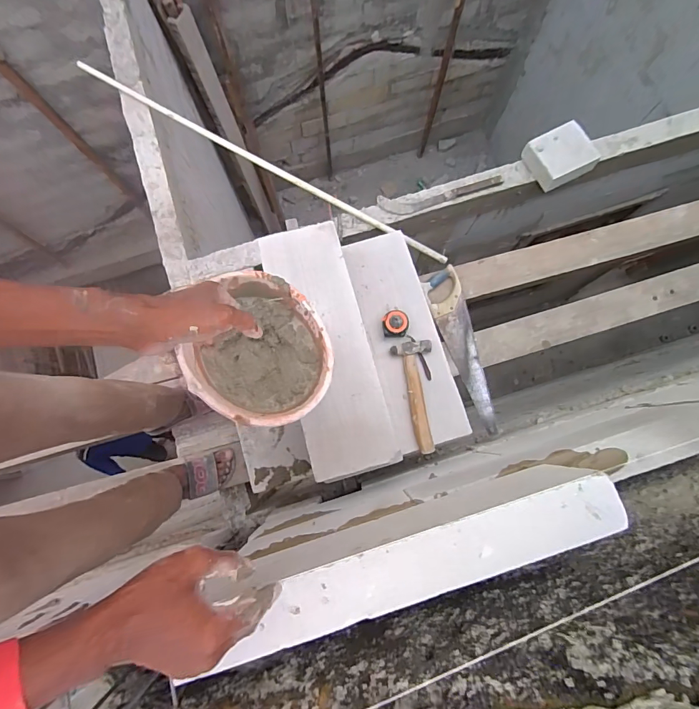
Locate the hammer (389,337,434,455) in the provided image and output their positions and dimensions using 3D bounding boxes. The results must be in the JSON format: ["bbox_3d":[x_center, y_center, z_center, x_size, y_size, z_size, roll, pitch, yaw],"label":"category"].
[{"bbox_3d":[0.177,0.110,1.069,0.098,0.024,0.284,-5,80,-1],"label":"hammer"}]

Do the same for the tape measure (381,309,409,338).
[{"bbox_3d":[0.123,-0.083,1.103,0.068,0.035,0.070,1,79,0],"label":"tape measure"}]

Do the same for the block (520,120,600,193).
[{"bbox_3d":[0.769,-0.723,1.501,0.212,0.086,0.195,-24,80,-4],"label":"block"}]

